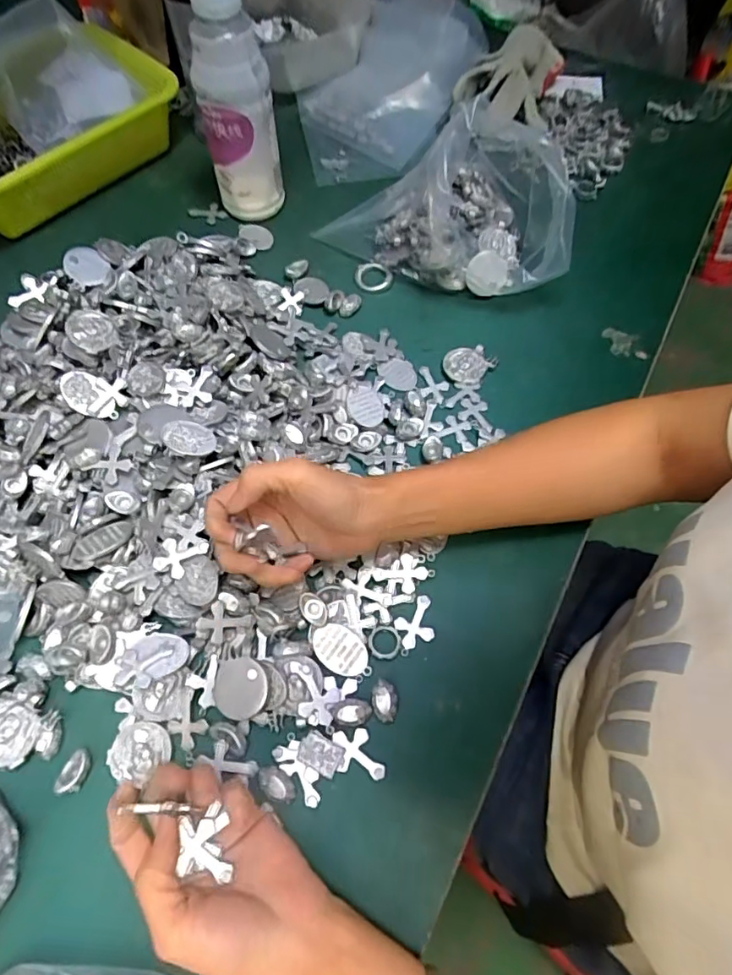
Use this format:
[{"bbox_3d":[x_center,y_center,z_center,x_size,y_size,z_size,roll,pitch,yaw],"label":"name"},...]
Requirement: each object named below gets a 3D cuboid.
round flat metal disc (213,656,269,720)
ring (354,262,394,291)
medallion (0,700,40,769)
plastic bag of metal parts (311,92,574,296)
[{"bbox_3d":[-0.085,0.134,0.370,0.038,0.007,0.038,-4,73,13],"label":"round flat metal disc"},{"bbox_3d":[0.007,-0.213,0.560,0.038,0.007,0.034,30,78,9],"label":"ring"},{"bbox_3d":[-0.230,0.157,0.353,0.037,0.010,0.037,1,63,-2],"label":"medallion"},{"bbox_3d":[0.088,-0.280,0.529,0.238,0.118,0.139,28,65,11],"label":"plastic bag of metal parts"}]

